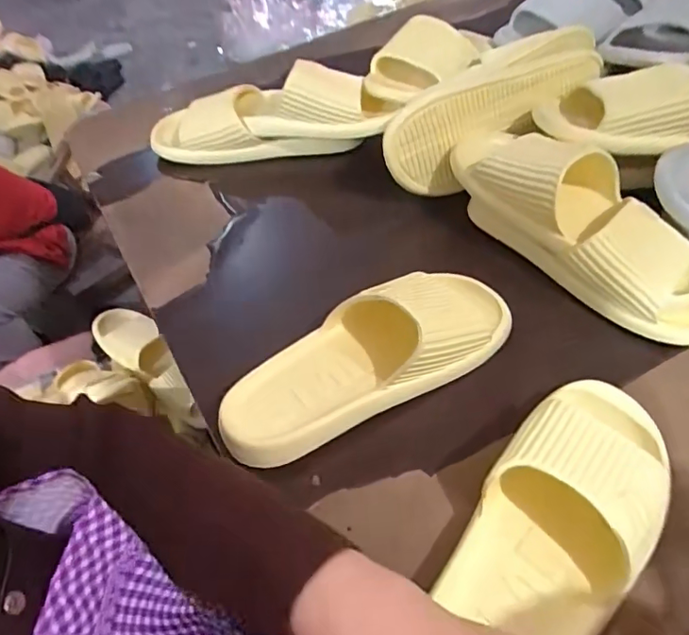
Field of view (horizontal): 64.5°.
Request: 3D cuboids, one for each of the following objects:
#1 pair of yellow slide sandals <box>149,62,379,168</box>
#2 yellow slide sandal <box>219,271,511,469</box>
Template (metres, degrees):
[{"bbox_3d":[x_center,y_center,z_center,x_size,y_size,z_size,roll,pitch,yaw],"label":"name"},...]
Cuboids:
[{"bbox_3d":[-0.087,-0.235,0.620,0.282,0.078,0.093,2,52,7],"label":"pair of yellow slide sandals"},{"bbox_3d":[0.022,0.020,0.426,0.245,0.070,0.092,-26,54,-15],"label":"yellow slide sandal"}]

